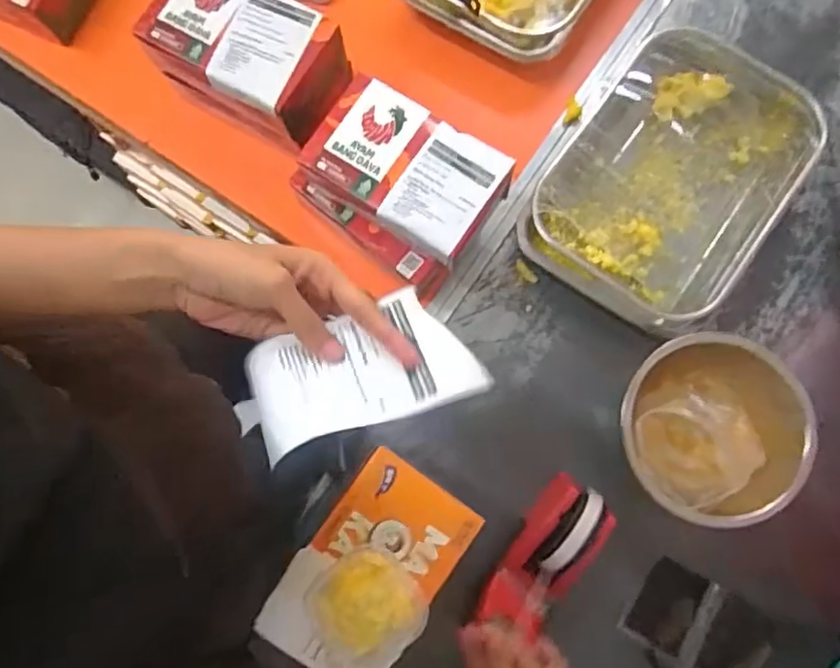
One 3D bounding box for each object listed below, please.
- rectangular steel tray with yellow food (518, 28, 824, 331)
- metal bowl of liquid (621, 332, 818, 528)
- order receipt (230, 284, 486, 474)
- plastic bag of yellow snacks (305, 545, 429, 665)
[{"bbox_3d":[0.267,-0.168,0.648,0.223,0.059,0.310,35,82,7],"label":"rectangular steel tray with yellow food"},{"bbox_3d":[0.279,0.100,0.590,0.172,0.080,0.166,0,80,1],"label":"metal bowl of liquid"},{"bbox_3d":[-0.039,0.021,0.373,0.143,0.034,0.077,-20,80,-2],"label":"order receipt"},{"bbox_3d":[-0.043,0.215,0.473,0.084,0.033,0.083,-32,81,-4],"label":"plastic bag of yellow snacks"}]

